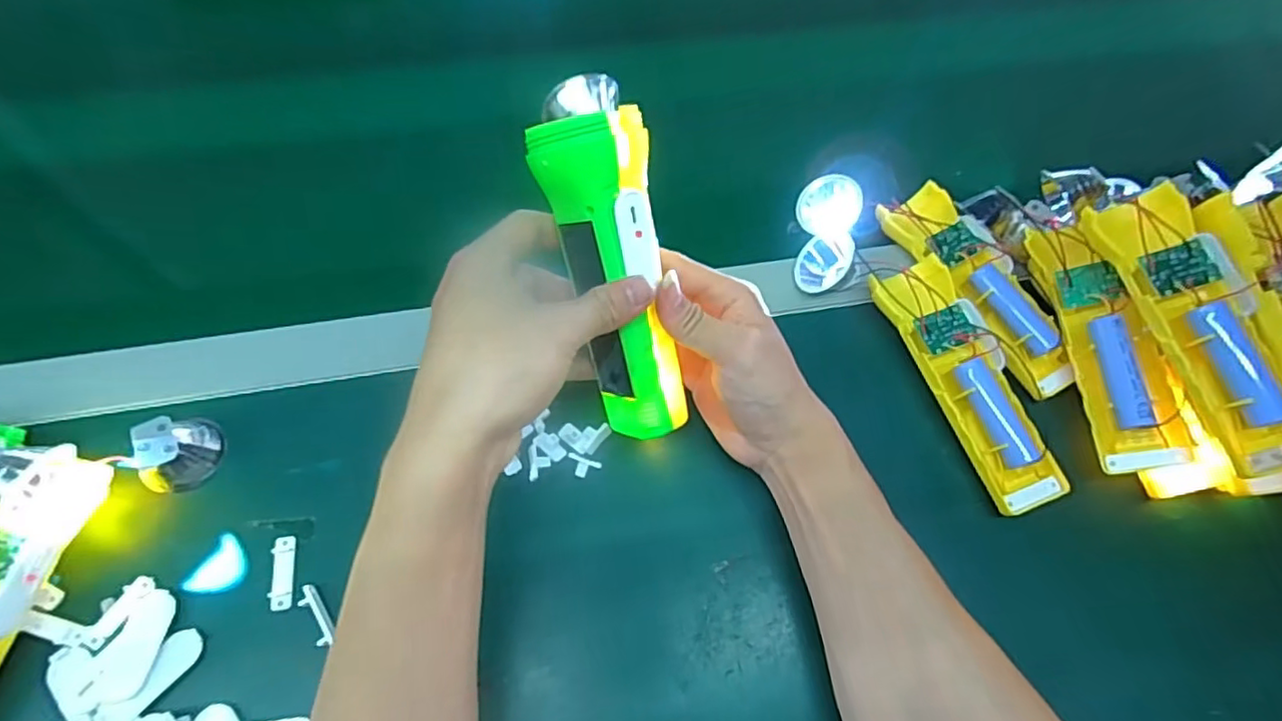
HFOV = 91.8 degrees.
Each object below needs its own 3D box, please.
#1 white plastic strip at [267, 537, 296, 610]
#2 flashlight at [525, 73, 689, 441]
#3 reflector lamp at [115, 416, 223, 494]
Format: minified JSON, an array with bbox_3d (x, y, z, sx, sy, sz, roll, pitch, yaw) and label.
[{"bbox_3d":[-0.190,0.112,0.328,0.012,0.004,0.037,-12,64,-8],"label":"white plastic strip"},{"bbox_3d":[-0.016,-0.050,0.312,0.050,0.062,0.184,-13,99,-8],"label":"flashlight"},{"bbox_3d":[-0.256,0.050,0.341,0.033,0.032,0.041,19,64,8],"label":"reflector lamp"}]

